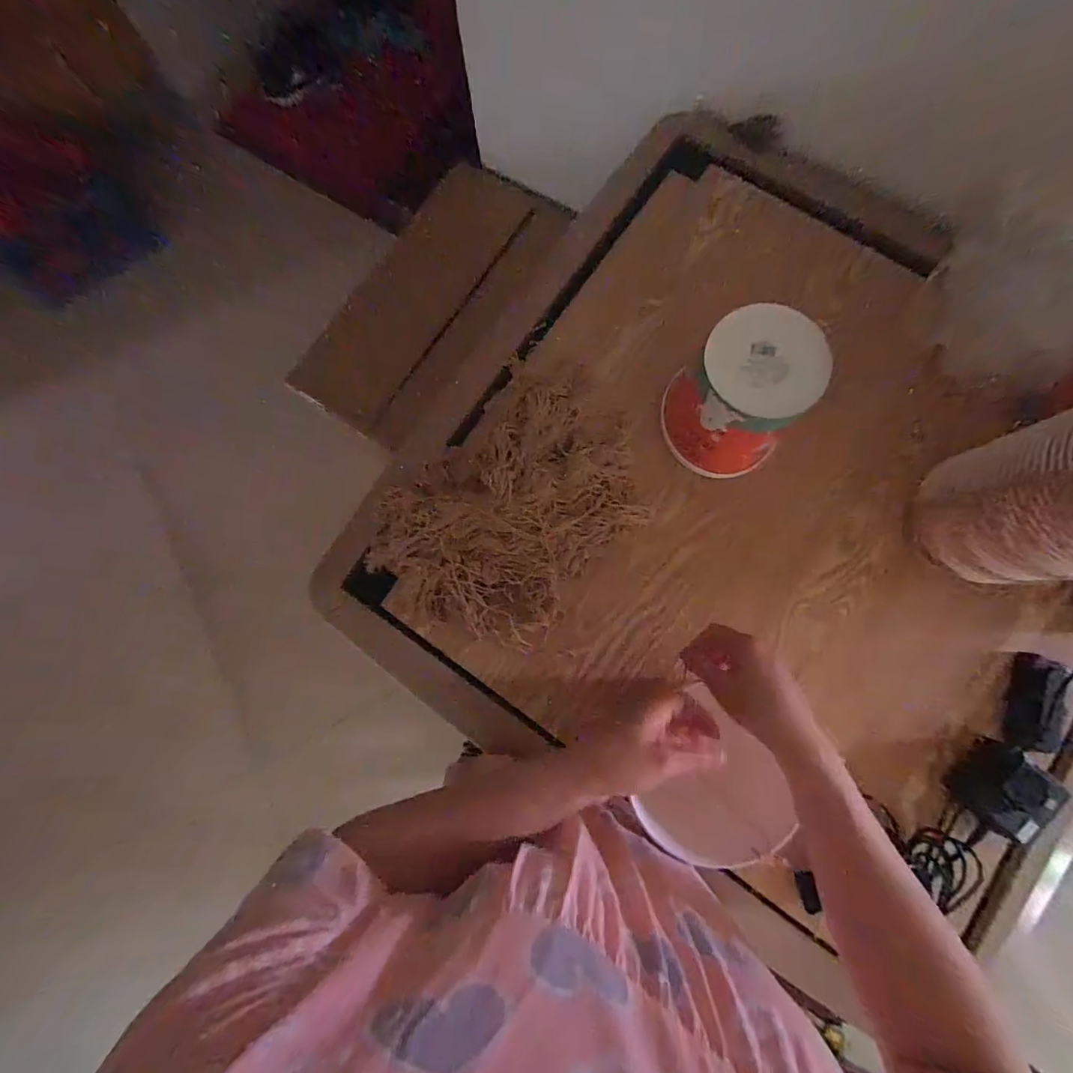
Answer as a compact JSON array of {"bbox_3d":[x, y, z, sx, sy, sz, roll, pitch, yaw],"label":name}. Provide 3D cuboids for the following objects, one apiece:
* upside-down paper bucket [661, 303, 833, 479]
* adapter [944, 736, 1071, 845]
[{"bbox_3d":[0.233,-0.155,0.547,0.133,0.154,0.136,0,80,2],"label":"upside-down paper bucket"},{"bbox_3d":[0.502,0.271,0.506,0.069,0.041,0.083,35,83,7],"label":"adapter"}]

